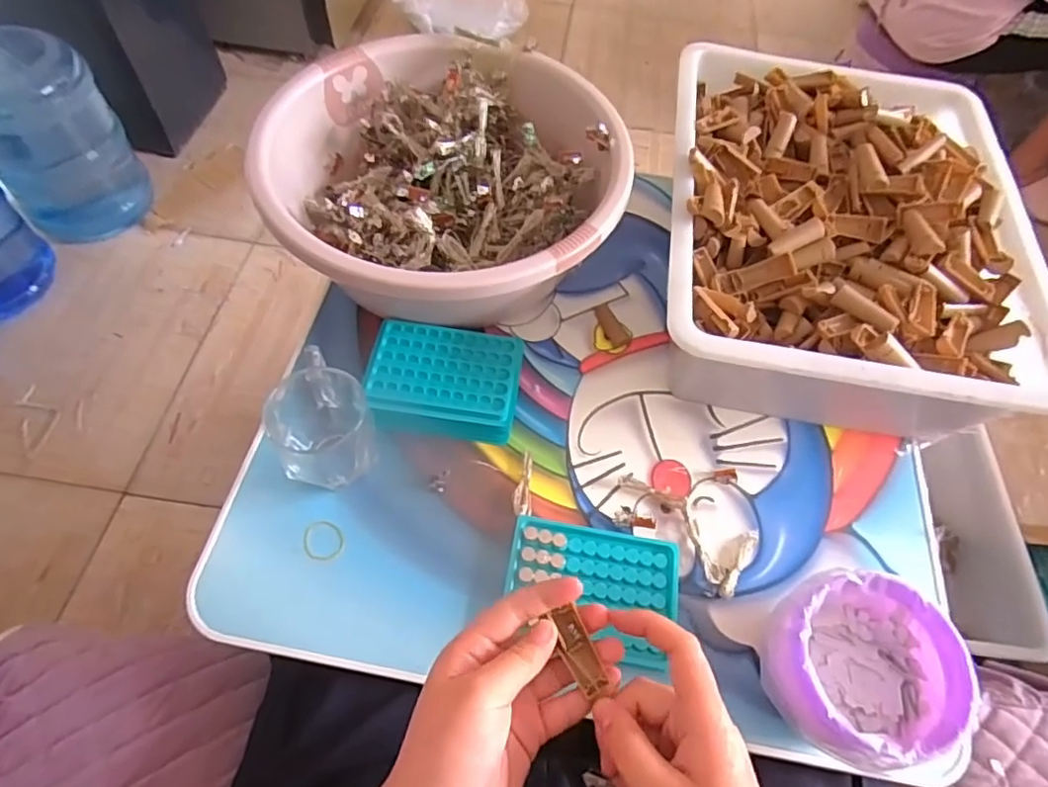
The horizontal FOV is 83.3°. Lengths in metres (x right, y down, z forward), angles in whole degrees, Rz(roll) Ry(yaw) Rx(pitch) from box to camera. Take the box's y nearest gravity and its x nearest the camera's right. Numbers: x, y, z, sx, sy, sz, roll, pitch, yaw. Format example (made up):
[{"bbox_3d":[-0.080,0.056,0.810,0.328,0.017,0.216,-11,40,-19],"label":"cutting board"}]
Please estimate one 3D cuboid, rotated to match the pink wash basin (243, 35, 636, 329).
[{"bbox_3d":[-0.067,-0.198,0.568,0.309,0.119,0.289,2,59,-3],"label":"pink wash basin"}]

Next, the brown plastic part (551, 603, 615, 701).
[{"bbox_3d":[0.030,0.142,0.323,0.017,0.006,0.045,-20,64,-16],"label":"brown plastic part"}]

